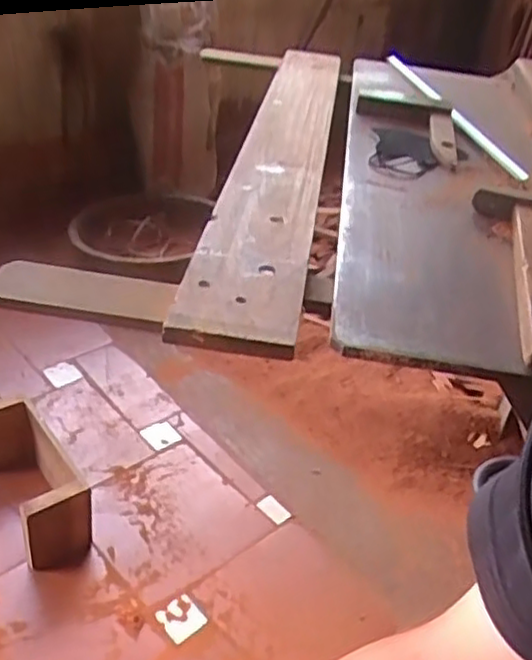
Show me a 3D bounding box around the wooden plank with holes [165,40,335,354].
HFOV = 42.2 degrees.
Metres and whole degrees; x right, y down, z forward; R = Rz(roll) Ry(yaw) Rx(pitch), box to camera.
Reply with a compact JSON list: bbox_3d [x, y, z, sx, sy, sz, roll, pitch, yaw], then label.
[{"bbox_3d":[0.029,-0.251,0.890,0.096,0.015,0.943,9,33,2],"label":"wooden plank with holes"}]

